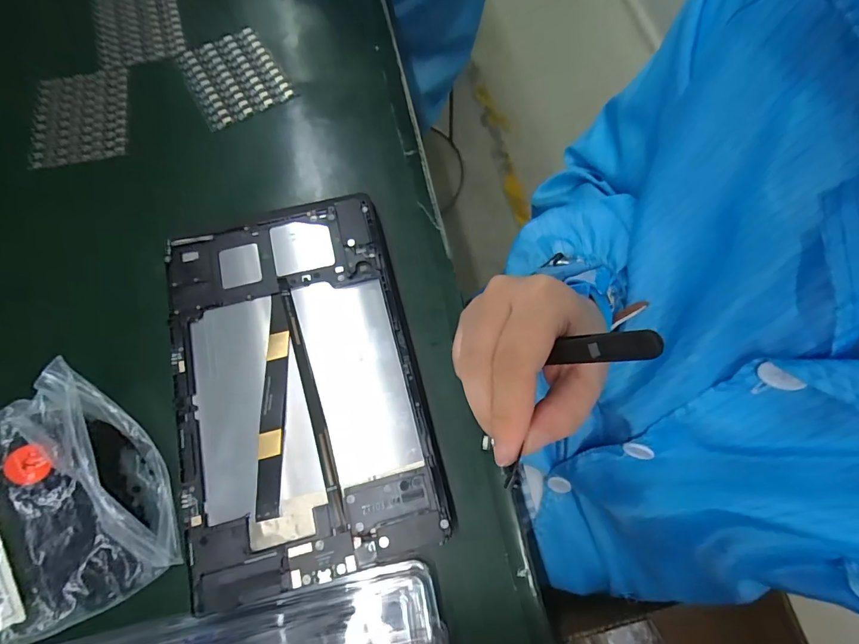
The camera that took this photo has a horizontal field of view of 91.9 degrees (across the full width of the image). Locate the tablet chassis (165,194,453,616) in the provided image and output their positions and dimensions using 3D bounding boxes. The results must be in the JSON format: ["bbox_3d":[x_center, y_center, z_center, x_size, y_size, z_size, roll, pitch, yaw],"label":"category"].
[{"bbox_3d":[-0.086,0.034,0.268,0.148,0.008,0.234,-14,72,-5],"label":"tablet chassis"}]

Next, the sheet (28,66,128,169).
[{"bbox_3d":[-0.309,-0.183,0.367,0.076,0.005,0.101,-10,71,-6],"label":"sheet"}]

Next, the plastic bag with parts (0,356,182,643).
[{"bbox_3d":[-0.241,0.114,0.238,0.160,0.044,0.135,-28,74,-11],"label":"plastic bag with parts"}]

